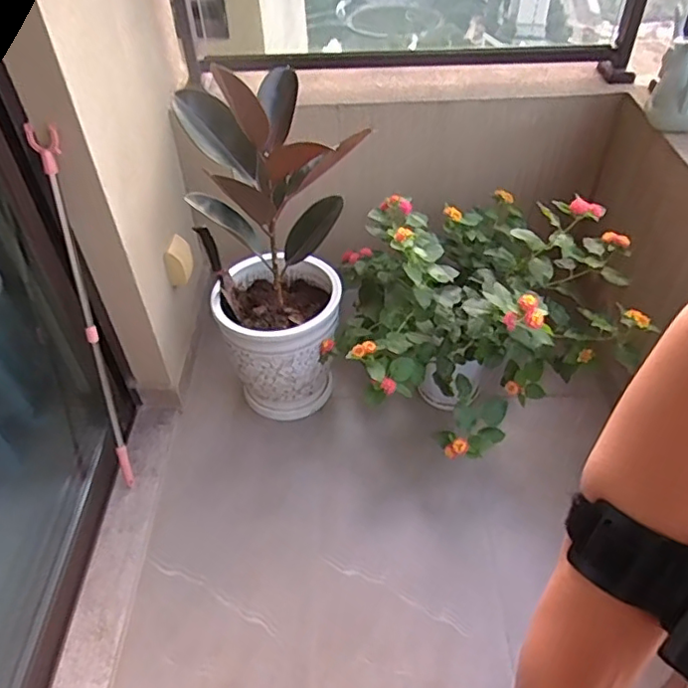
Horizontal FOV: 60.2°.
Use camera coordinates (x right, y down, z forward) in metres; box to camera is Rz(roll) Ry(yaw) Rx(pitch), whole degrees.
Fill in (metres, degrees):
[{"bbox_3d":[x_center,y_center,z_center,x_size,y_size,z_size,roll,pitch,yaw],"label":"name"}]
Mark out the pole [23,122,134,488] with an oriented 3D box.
[{"bbox_3d":[-0.508,-0.034,1.214,0.054,0.788,0.067,-1,28,1],"label":"pole"}]

